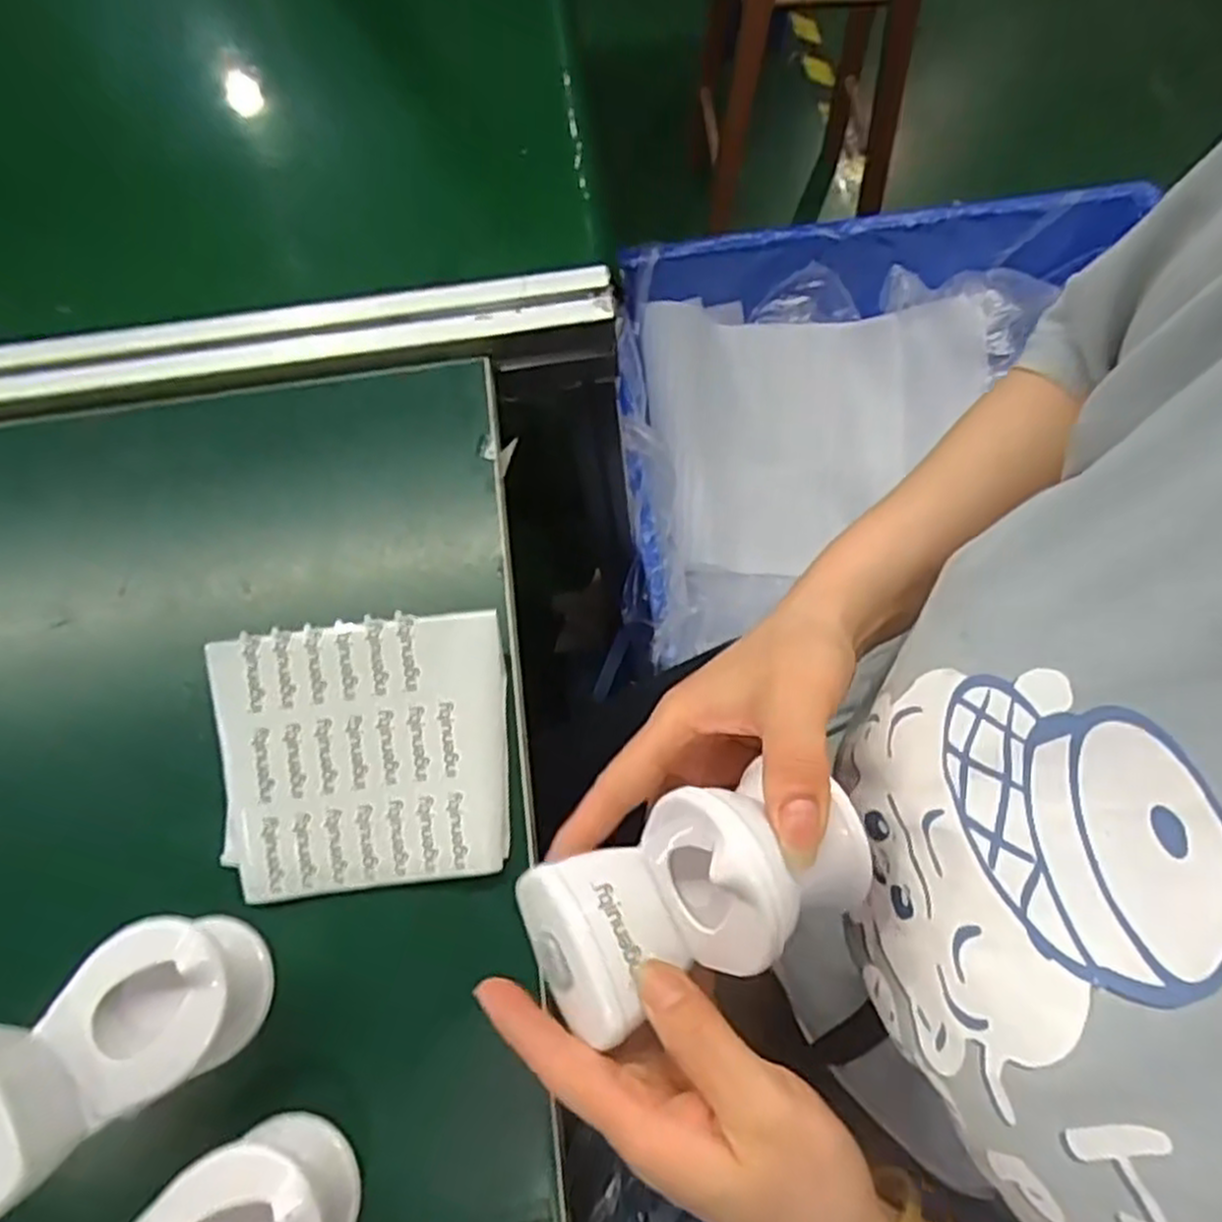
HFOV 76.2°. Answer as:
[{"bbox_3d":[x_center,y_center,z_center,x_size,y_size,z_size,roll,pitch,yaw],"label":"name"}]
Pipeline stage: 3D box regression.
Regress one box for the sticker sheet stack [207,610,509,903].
[{"bbox_3d":[-0.118,0.069,0.376,0.133,0.036,0.120,-6,71,0],"label":"sticker sheet stack"}]

